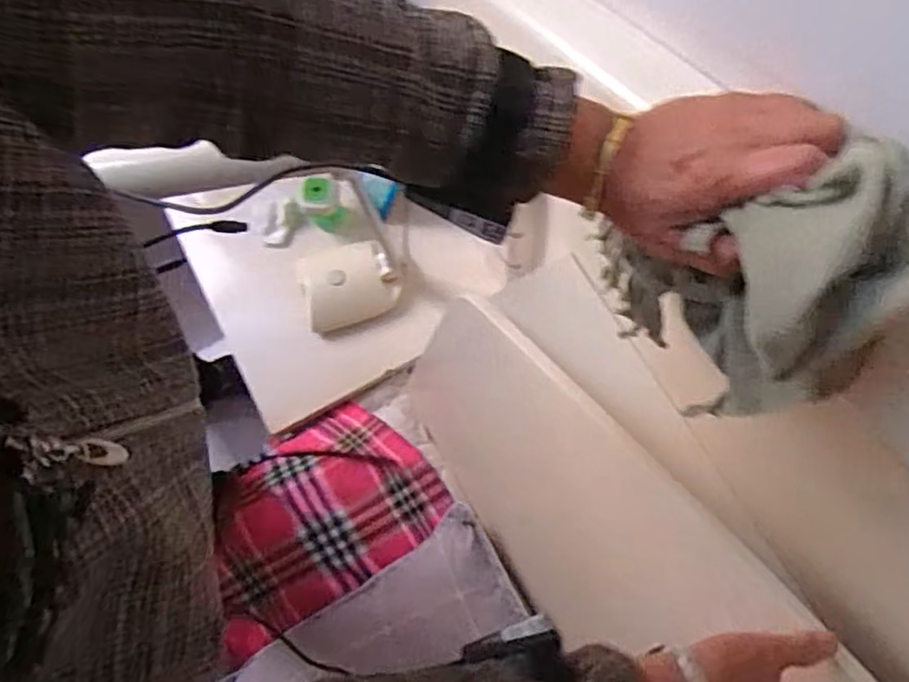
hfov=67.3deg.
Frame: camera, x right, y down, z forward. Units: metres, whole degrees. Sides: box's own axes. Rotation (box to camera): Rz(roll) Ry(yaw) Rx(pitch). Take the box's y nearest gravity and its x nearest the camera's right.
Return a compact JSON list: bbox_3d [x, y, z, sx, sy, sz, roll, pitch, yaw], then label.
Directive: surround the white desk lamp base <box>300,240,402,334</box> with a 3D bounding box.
[{"bbox_3d":[-0.138,-0.076,0.891,0.121,0.028,0.102,-15,73,-2],"label":"white desk lamp base"}]

